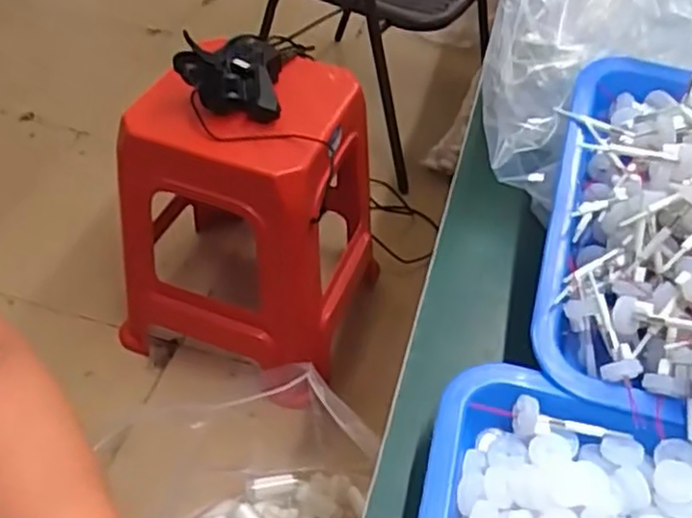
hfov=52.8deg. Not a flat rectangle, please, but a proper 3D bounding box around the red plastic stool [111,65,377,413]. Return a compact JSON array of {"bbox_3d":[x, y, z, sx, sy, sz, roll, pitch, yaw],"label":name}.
[{"bbox_3d":[-0.148,-0.080,1.157,0.337,0.471,0.378,19,49,13],"label":"red plastic stool"}]

